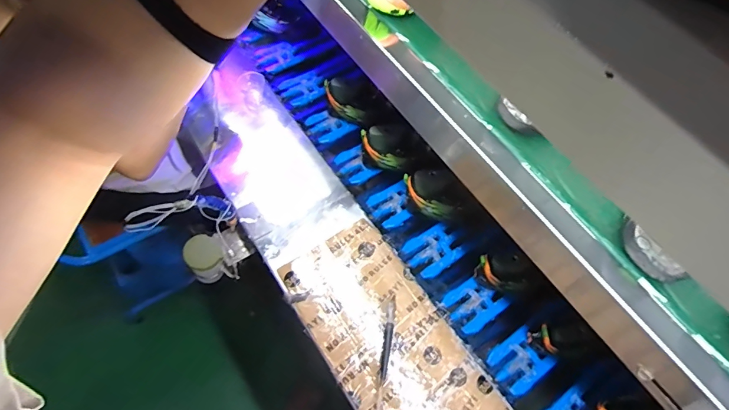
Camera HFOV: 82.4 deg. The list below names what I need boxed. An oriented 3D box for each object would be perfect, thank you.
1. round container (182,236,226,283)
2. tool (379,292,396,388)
[{"bbox_3d":[-0.345,0.117,0.911,0.078,0.091,0.071,-36,70,-19],"label":"round container"},{"bbox_3d":[0.045,0.256,0.800,0.017,0.020,0.158,10,63,2],"label":"tool"}]

